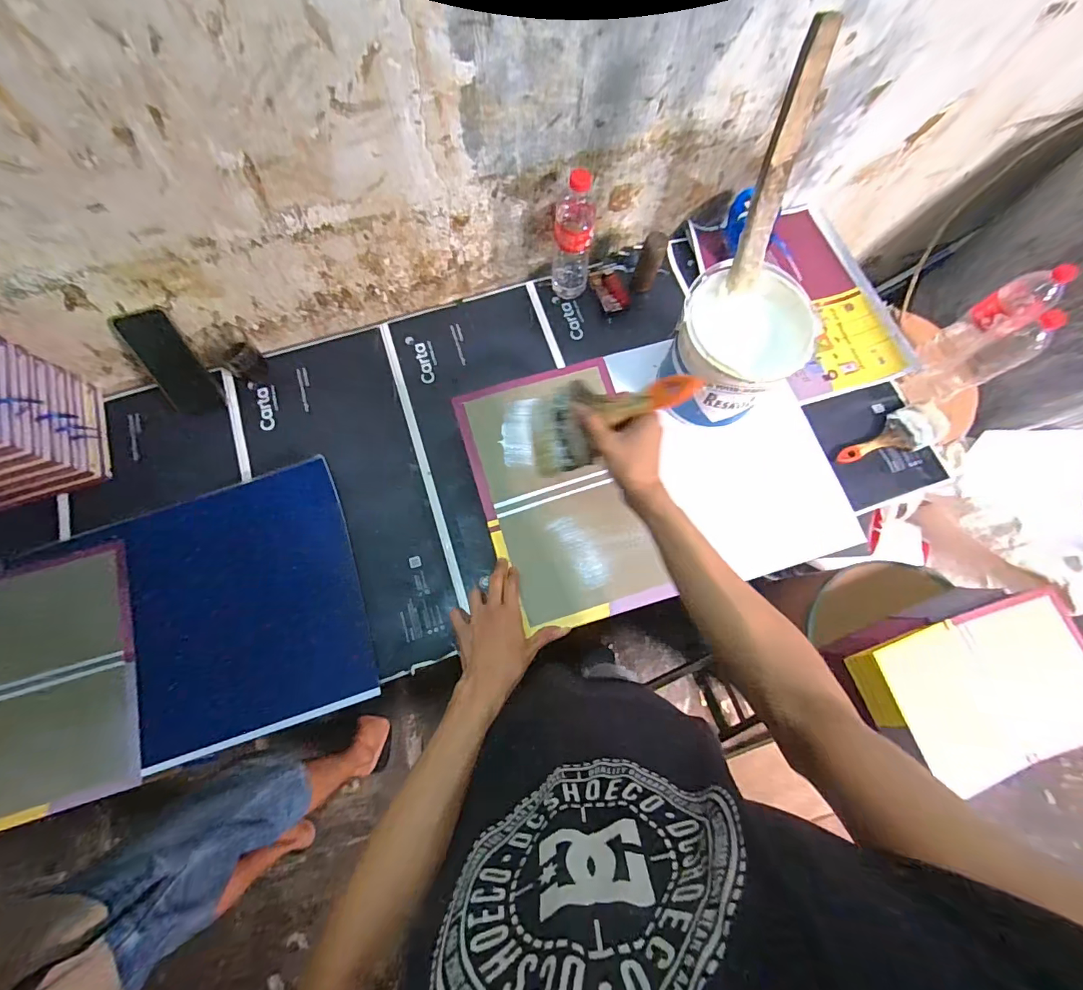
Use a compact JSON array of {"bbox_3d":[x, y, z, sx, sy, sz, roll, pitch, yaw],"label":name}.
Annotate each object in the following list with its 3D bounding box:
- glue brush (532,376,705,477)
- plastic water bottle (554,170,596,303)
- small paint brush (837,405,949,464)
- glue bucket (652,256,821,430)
[{"bbox_3d":[0.066,-0.088,0.492,0.213,0.031,0.094,-14,69,40],"label":"glue brush"},{"bbox_3d":[0.054,-0.430,0.766,0.066,0.224,0.067,5,74,0],"label":"plastic water bottle"},{"bbox_3d":[0.597,-0.101,0.775,0.201,0.019,0.074,-20,76,-7],"label":"small paint brush"},{"bbox_3d":[0.288,-0.216,0.712,0.172,0.183,0.163,0,74,-2],"label":"glue bucket"}]

